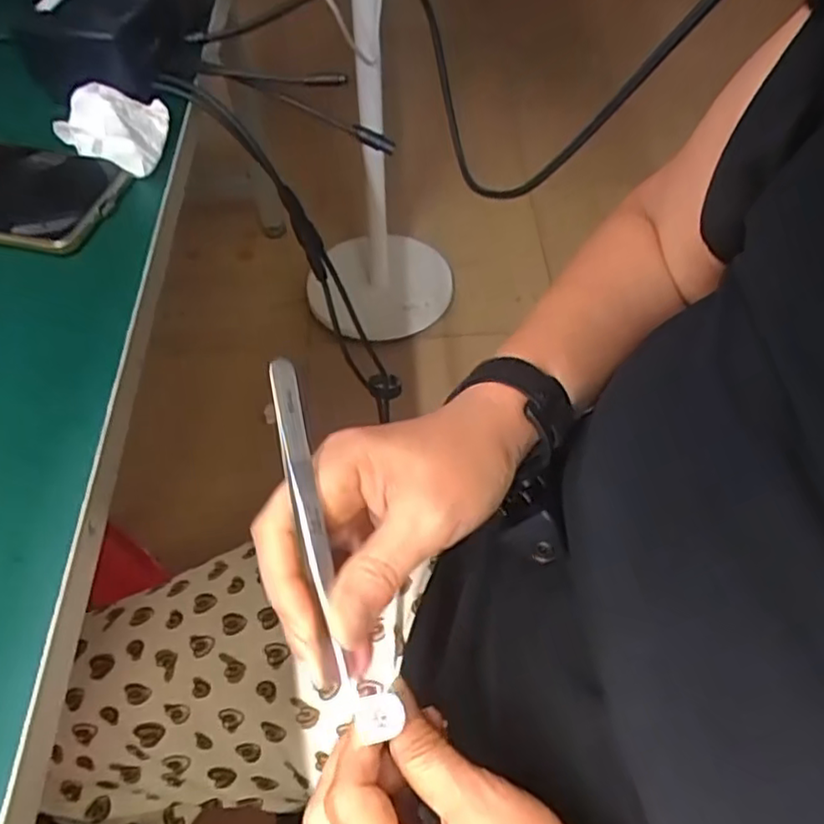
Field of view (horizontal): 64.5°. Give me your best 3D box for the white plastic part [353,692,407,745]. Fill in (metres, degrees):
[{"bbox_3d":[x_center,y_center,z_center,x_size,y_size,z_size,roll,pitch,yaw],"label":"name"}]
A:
[{"bbox_3d":[-0.013,0.117,0.254,0.020,0.004,0.016,-8,55,-3],"label":"white plastic part"}]

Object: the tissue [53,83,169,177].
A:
[{"bbox_3d":[-0.181,-0.169,0.387,0.060,0.024,0.061,2,55,2],"label":"tissue"}]

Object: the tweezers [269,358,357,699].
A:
[{"bbox_3d":[-0.038,0.041,0.242,0.010,0.009,0.122,-12,81,-6],"label":"tweezers"}]

